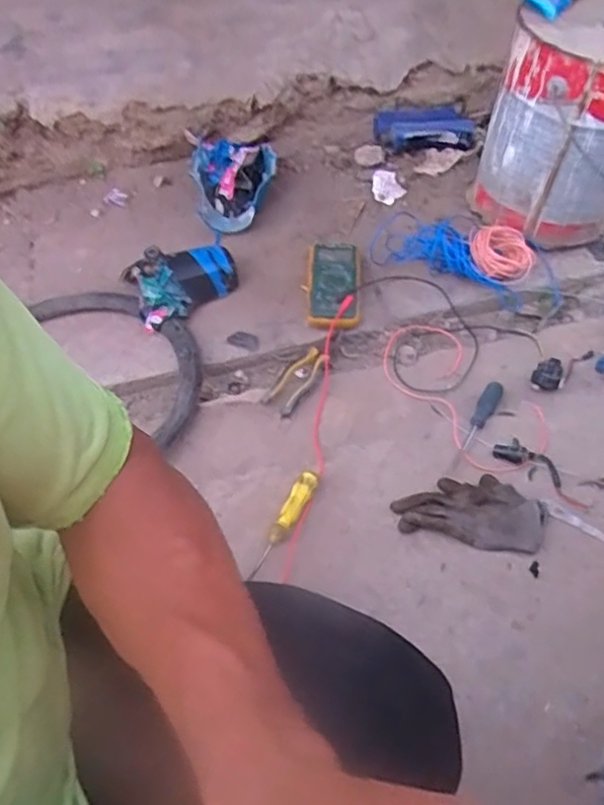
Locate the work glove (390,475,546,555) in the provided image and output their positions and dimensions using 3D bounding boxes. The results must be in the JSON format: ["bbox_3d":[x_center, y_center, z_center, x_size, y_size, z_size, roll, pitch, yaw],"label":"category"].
[{"bbox_3d":[0.231,0.147,0.874,0.194,0.032,0.100,11,54,12],"label":"work glove"}]

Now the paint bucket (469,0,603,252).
[{"bbox_3d":[0.489,-0.501,1.149,0.295,0.336,0.265,15,55,14],"label":"paint bucket"}]

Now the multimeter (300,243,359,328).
[{"bbox_3d":[0.055,-0.213,1.148,0.097,0.042,0.200,0,53,4],"label":"multimeter"}]

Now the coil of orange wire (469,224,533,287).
[{"bbox_3d":[0.357,-0.269,1.141,0.101,0.024,0.120,-31,77,-1],"label":"coil of orange wire"}]

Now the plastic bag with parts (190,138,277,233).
[{"bbox_3d":[-0.138,-0.446,1.323,0.168,0.115,0.205,-6,53,0],"label":"plastic bag with parts"}]

